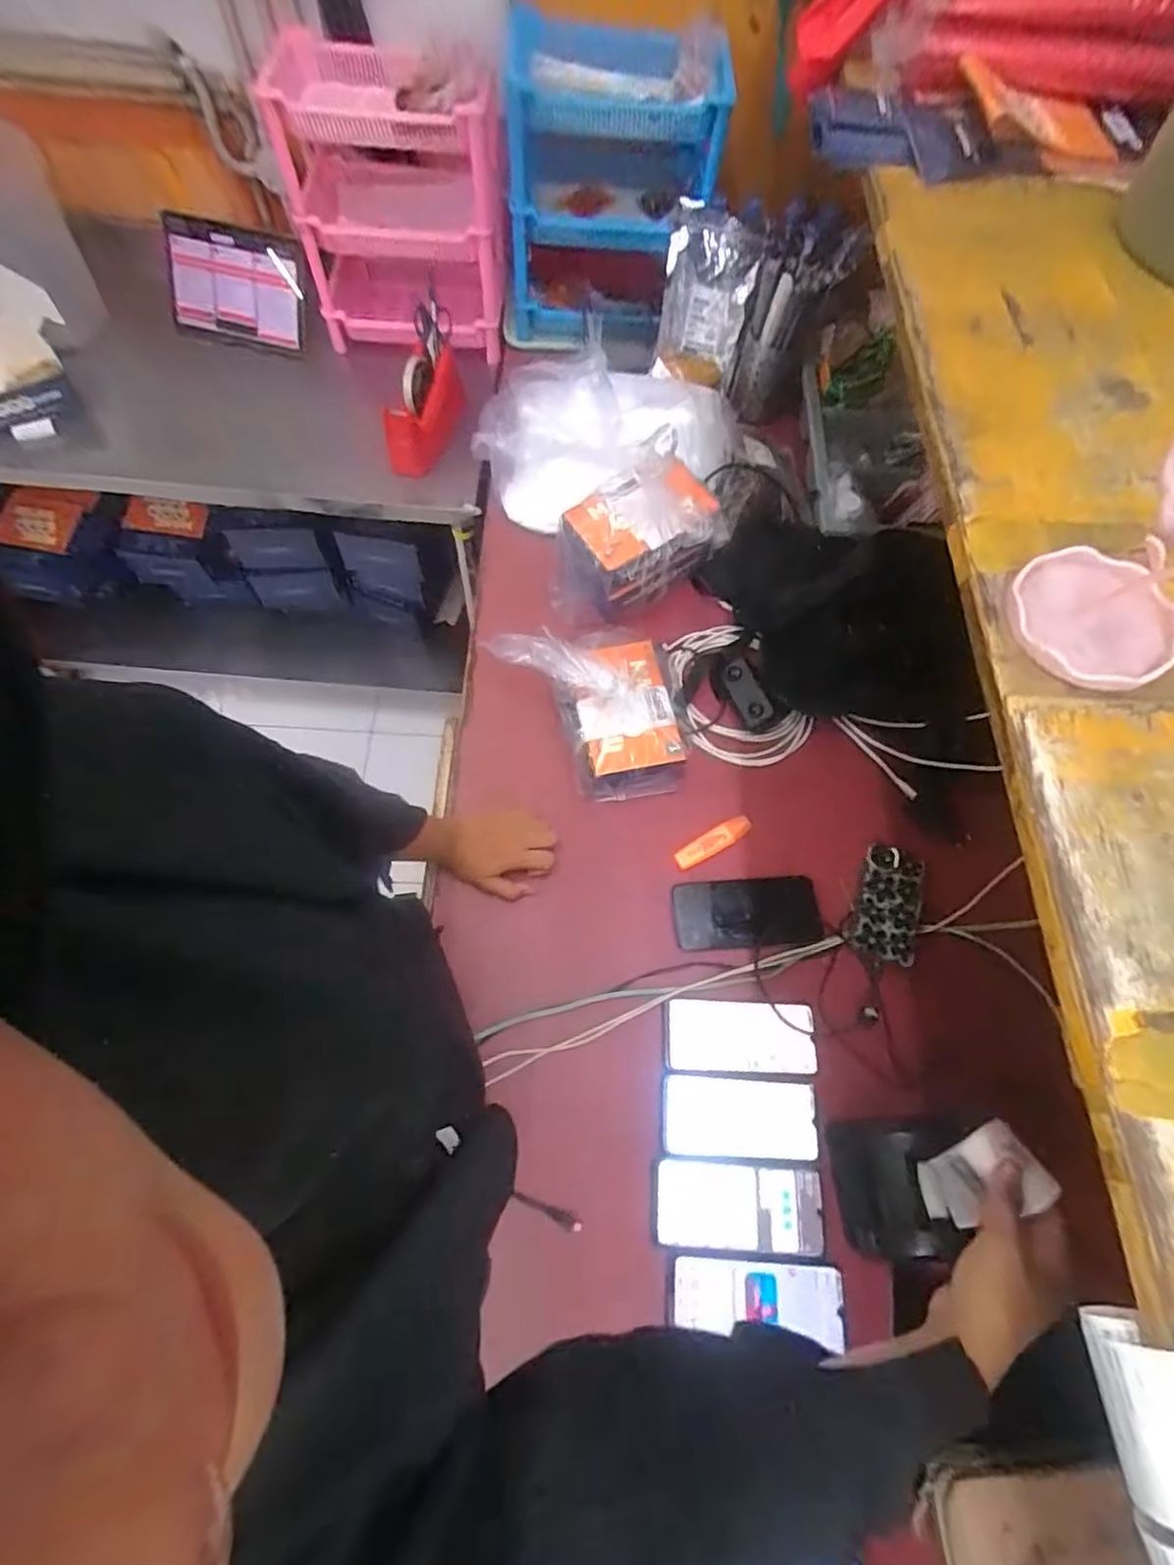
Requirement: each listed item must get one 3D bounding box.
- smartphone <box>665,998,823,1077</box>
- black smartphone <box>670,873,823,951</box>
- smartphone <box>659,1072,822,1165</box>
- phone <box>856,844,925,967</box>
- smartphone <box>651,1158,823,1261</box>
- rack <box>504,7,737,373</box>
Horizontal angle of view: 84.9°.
[{"bbox_3d":[0.166,0.275,0.695,0.161,0.009,0.073,2,66,-2],"label":"smartphone"},{"bbox_3d":[0.187,0.153,0.753,0.166,0.010,0.079,-3,66,-4],"label":"black smartphone"},{"bbox_3d":[0.159,0.344,0.656,0.160,0.009,0.075,3,66,-1],"label":"smartphone"},{"bbox_3d":[0.358,0.143,0.754,0.068,0.008,0.132,19,67,6],"label":"phone"},{"bbox_3d":[0.148,0.416,0.627,0.168,0.016,0.076,4,66,-1],"label":"smartphone"},{"bbox_3d":[0.030,-0.927,1.004,0.307,0.330,0.293,4,66,0],"label":"rack"}]

